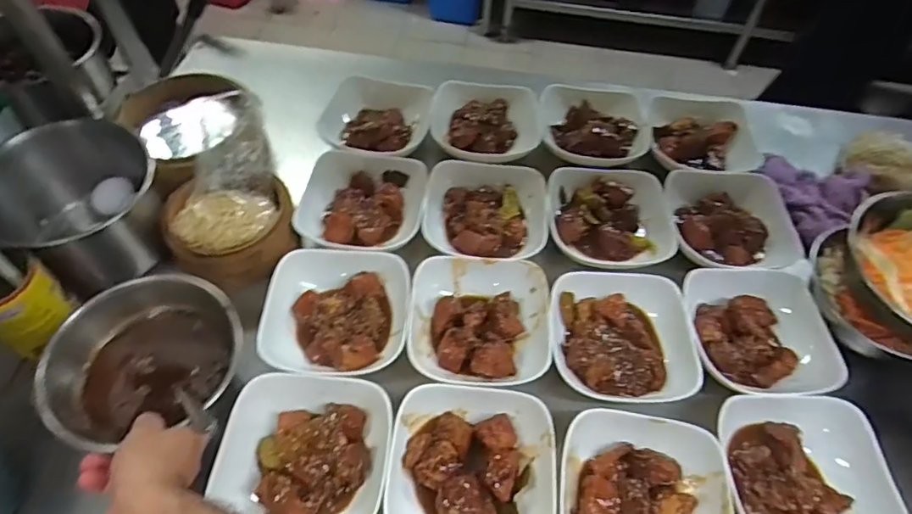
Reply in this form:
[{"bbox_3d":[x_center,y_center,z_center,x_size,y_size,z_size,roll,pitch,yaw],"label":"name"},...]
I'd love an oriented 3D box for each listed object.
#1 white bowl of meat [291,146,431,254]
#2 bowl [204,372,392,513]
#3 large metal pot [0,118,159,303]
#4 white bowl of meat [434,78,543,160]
[{"bbox_3d":[-0.115,-0.068,0.661,0.147,0.045,0.146,7,54,1],"label":"white bowl of meat"},{"bbox_3d":[-0.137,0.179,0.489,0.148,0.041,0.140,6,54,0],"label":"bowl"},{"bbox_3d":[-0.424,-0.055,0.604,0.176,0.107,0.169,2,54,-3],"label":"large metal pot"},{"bbox_3d":[0.041,-0.191,0.762,0.150,0.047,0.137,3,54,-2],"label":"white bowl of meat"}]

